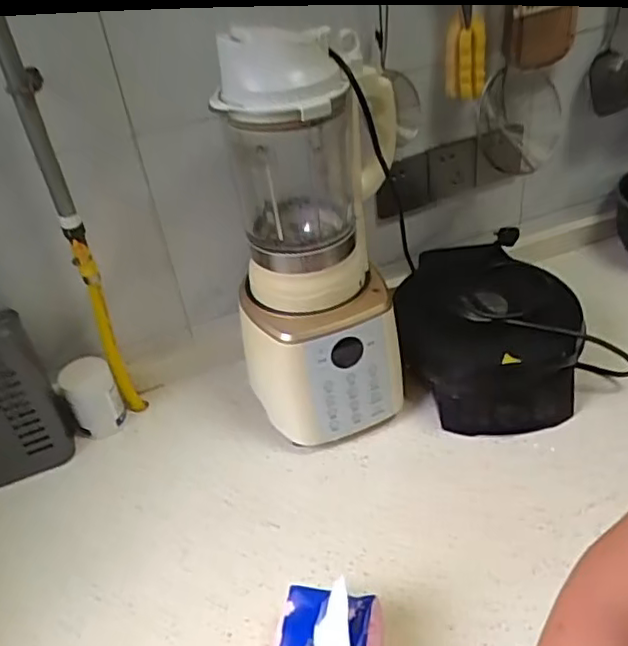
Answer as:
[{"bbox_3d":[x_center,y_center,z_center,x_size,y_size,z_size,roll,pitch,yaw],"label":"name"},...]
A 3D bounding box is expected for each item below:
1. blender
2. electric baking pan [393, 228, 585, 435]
[{"bbox_3d":[0.007,-0.100,0.760,0.209,0.475,0.181,-10,37,-4],"label":"blender"},{"bbox_3d":[0.253,0.004,0.920,0.214,0.140,0.294,-3,37,4],"label":"electric baking pan"}]

